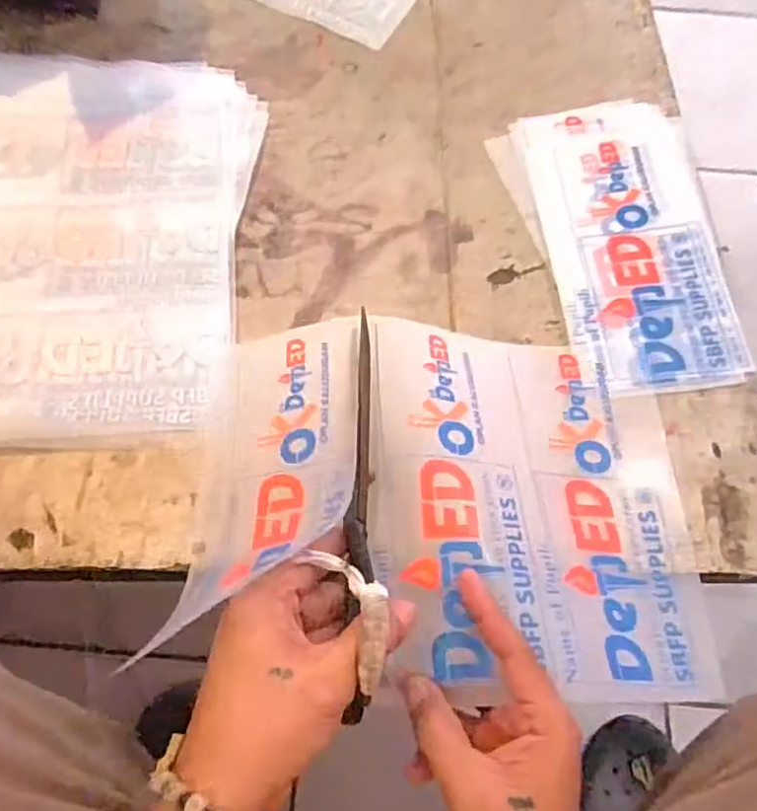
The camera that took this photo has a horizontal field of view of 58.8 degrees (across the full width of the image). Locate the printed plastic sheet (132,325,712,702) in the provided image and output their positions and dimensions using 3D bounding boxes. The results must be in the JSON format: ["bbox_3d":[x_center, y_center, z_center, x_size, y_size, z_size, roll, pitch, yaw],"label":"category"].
[{"bbox_3d":[0.043,0.051,0.416,0.309,0.046,0.233,1,63,-1],"label":"printed plastic sheet"}]

